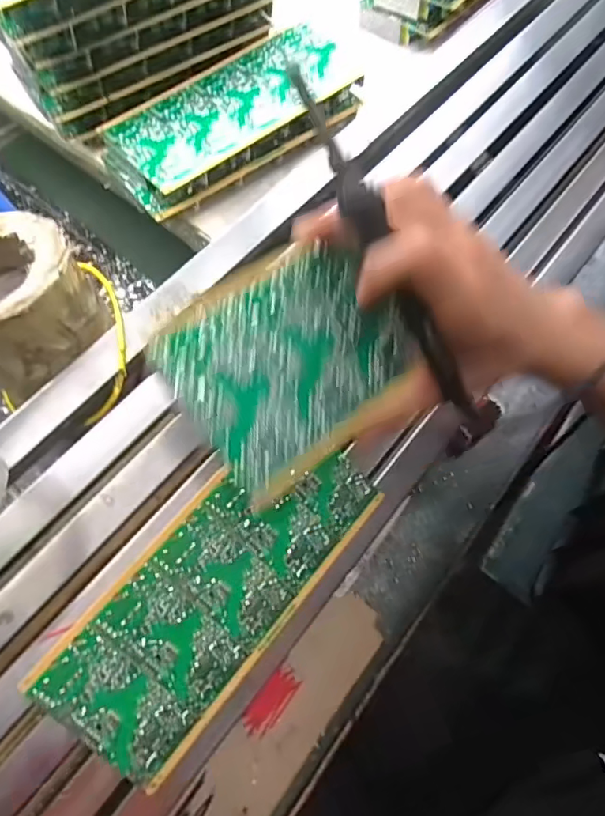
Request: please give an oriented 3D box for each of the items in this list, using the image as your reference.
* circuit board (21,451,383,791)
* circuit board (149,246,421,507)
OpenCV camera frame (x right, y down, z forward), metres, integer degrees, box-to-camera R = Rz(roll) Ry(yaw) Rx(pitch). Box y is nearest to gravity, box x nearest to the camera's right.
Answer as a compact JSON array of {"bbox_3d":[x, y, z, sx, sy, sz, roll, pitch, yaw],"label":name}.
[{"bbox_3d":[-0.047,0.104,0.315,0.094,0.004,0.212,45,71,-8],"label":"circuit board"},{"bbox_3d":[-0.003,-0.028,0.263,0.123,0.004,0.095,-39,97,-22],"label":"circuit board"}]

